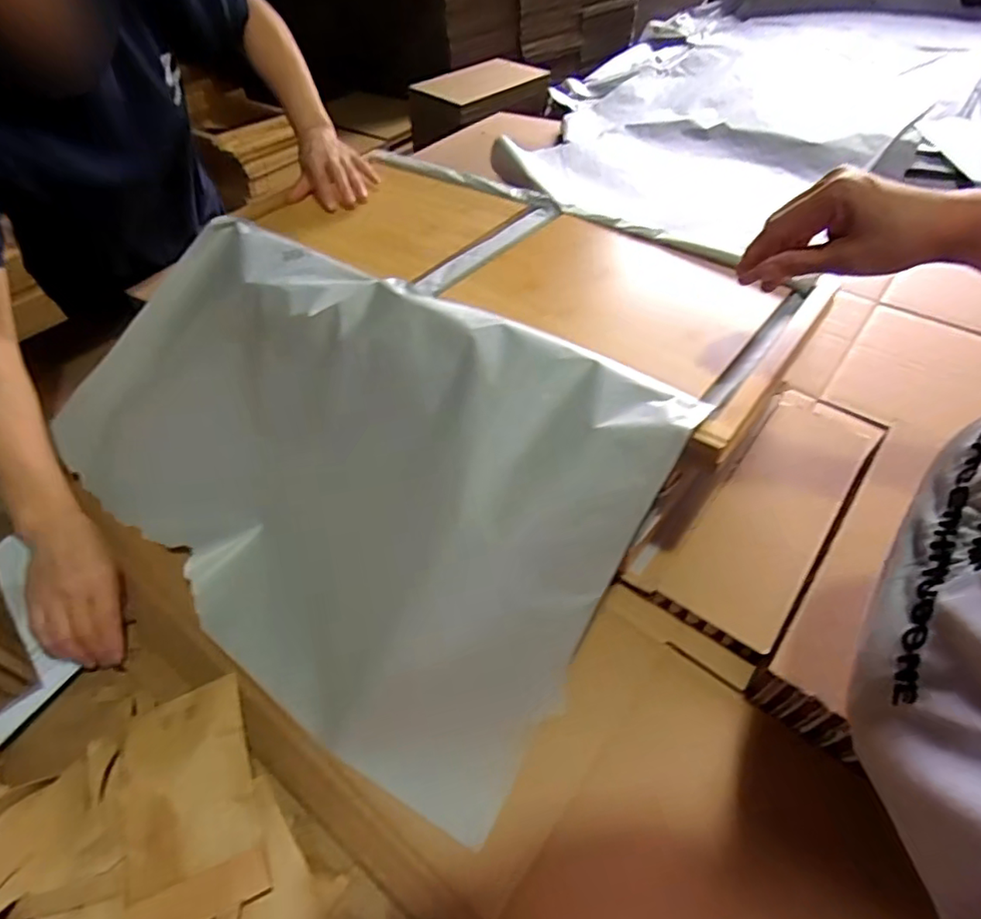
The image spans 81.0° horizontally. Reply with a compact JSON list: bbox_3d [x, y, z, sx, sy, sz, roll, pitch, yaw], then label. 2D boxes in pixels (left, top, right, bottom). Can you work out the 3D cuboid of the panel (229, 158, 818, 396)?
[{"bbox_3d":[0.014,-0.251,0.697,0.632,0.030,0.262,29,56,27],"label":"panel"}]

